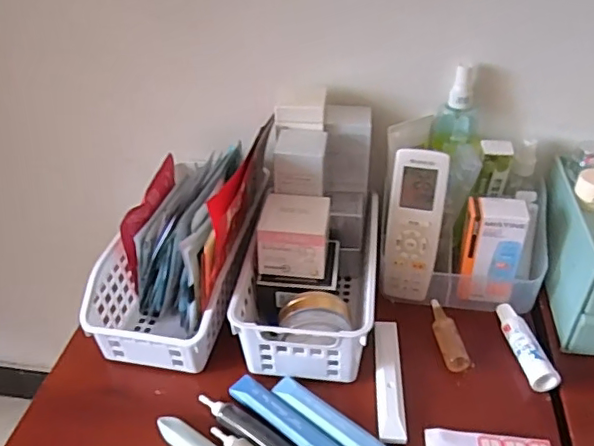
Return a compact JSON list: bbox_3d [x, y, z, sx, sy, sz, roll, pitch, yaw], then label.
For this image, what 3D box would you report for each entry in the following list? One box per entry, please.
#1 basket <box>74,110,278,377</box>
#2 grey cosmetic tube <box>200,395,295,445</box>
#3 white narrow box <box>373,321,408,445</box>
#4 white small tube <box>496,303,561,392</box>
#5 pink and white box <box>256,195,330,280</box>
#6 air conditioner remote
[{"bbox_3d":[-0.110,0.010,0.567,0.137,0.164,0.237,9,40,14],"label":"basket"},{"bbox_3d":[-0.041,0.173,0.469,0.107,0.011,0.023,25,45,29],"label":"grey cosmetic tube"},{"bbox_3d":[0.084,0.141,0.509,0.024,0.009,0.126,1,38,4],"label":"white narrow box"},{"bbox_3d":[0.217,0.116,0.535,0.022,0.024,0.099,-6,38,-6],"label":"white small tube"},{"bbox_3d":[-0.002,0.011,0.538,0.065,0.052,0.063,2,38,4],"label":"pink and white box"},{"bbox_3d":[0.121,0.004,0.570,0.053,0.158,0.016,5,19,9],"label":"air conditioner remote"}]

